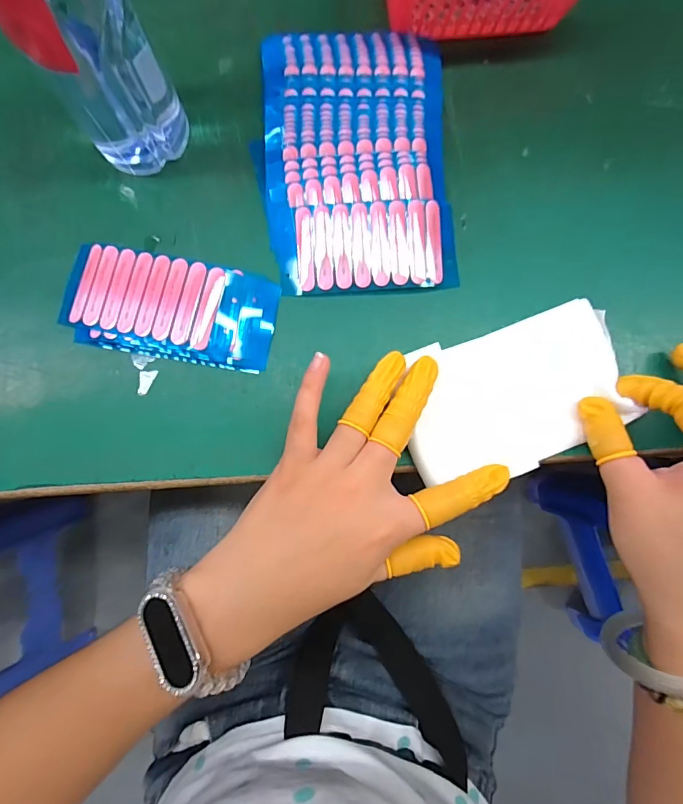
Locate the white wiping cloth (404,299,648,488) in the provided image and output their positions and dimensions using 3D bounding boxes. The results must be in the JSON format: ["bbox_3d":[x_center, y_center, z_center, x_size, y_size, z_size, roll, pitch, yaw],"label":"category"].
[{"bbox_3d":[0.104,-0.005,0.273,0.135,0.012,0.084,-18,85,-3],"label":"white wiping cloth"}]

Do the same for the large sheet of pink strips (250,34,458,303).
[{"bbox_3d":[0.009,-0.155,0.287,0.121,0.020,0.170,-4,84,-1],"label":"large sheet of pink strips"}]

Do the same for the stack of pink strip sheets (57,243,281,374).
[{"bbox_3d":[-0.108,-0.059,0.275,0.130,0.018,0.062,12,84,0],"label":"stack of pink strip sheets"}]

